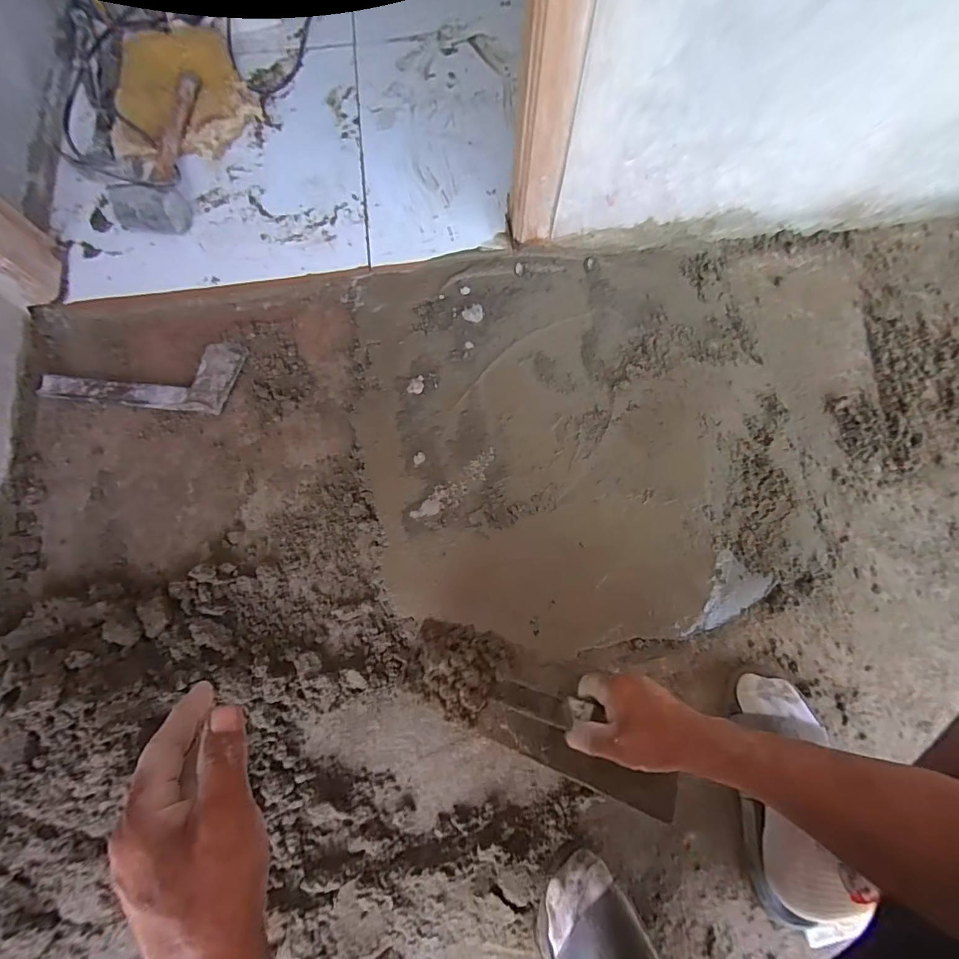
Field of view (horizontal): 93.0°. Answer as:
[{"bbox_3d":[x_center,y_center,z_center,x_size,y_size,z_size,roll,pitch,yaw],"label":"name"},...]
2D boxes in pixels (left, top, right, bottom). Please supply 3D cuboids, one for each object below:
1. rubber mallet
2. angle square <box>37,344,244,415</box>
[{"bbox_3d":[-0.498,-0.518,0.710,0.090,0.063,0.293,-4,75,-1],"label":"rubber mallet"},{"bbox_3d":[-0.494,-0.159,0.672,0.275,0.019,0.111,4,77,0],"label":"angle square"}]

